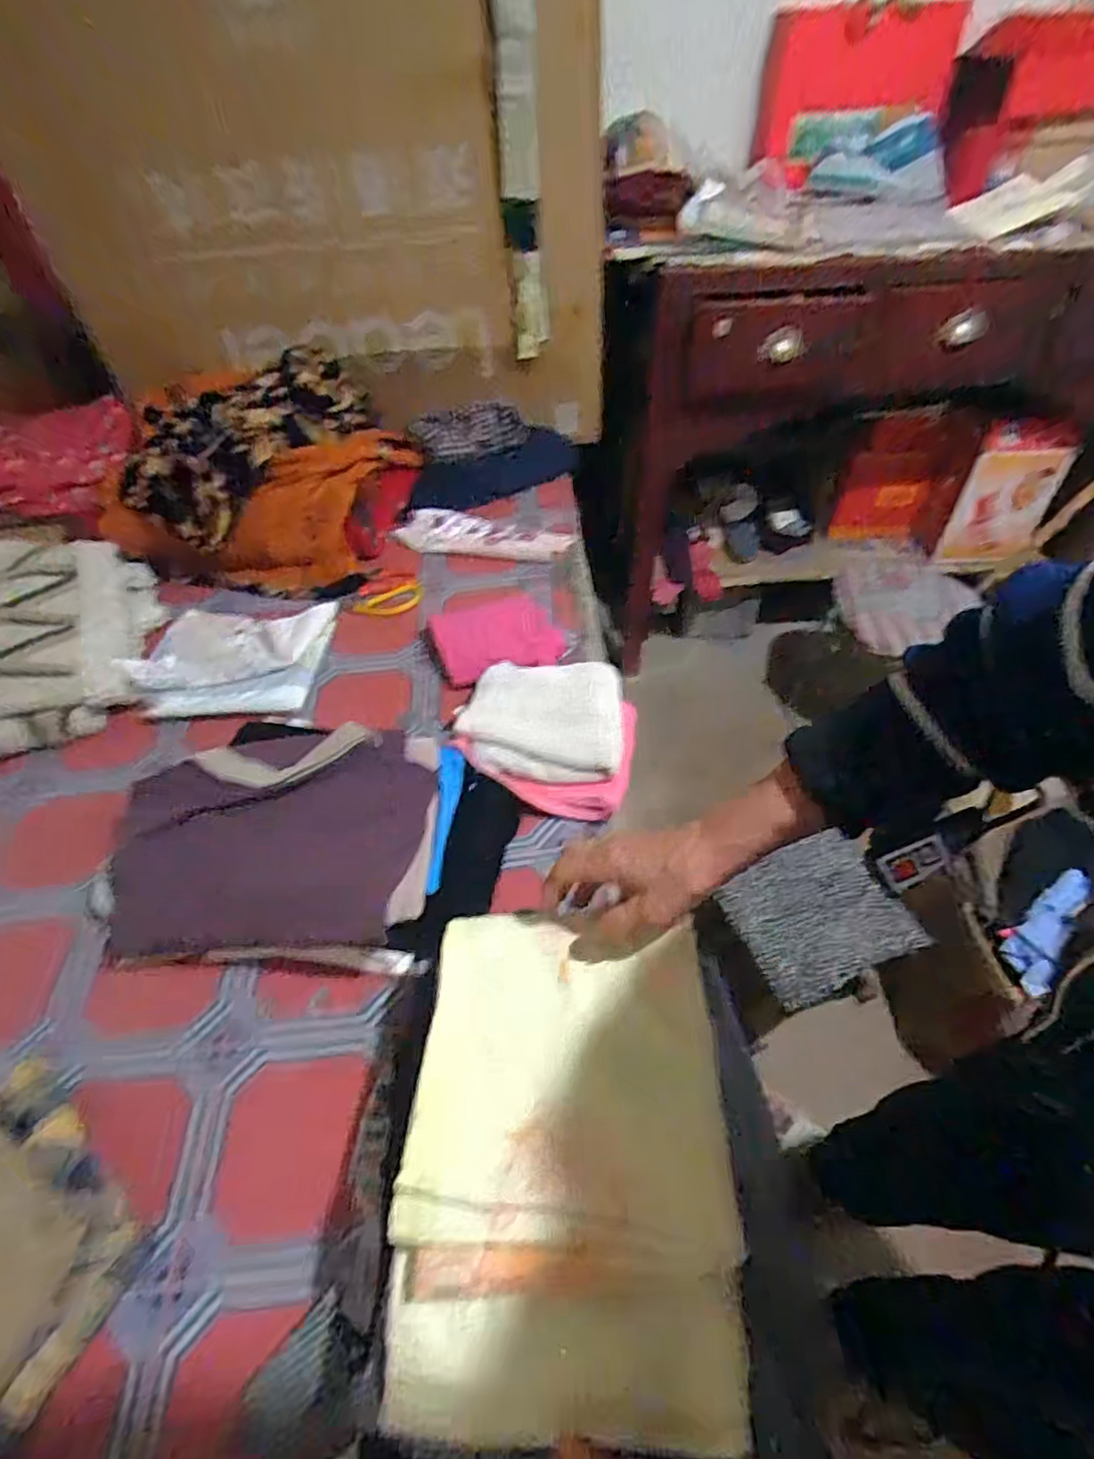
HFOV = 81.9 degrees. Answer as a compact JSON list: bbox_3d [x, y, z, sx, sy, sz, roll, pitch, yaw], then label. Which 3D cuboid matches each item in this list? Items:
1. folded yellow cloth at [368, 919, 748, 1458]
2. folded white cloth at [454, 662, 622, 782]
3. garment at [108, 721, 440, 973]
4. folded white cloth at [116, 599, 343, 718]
[{"bbox_3d":[0.012,0.253,0.404,0.195,0.031,0.273,1,50,2],"label":"folded yellow cloth"},{"bbox_3d":[-0.004,-0.022,0.735,0.177,0.032,0.167,4,50,5],"label":"folded white cloth"},{"bbox_3d":[-0.281,0.111,0.632,0.333,0.055,0.233,0,71,5],"label":"garment"},{"bbox_3d":[-0.450,-0.105,0.898,0.265,0.042,0.212,1,50,1],"label":"folded white cloth"}]

